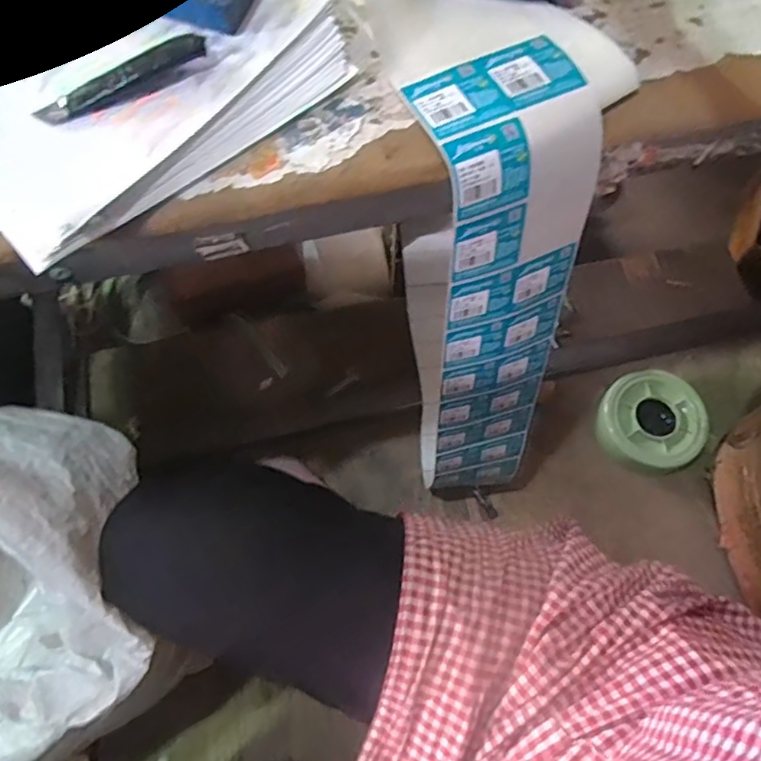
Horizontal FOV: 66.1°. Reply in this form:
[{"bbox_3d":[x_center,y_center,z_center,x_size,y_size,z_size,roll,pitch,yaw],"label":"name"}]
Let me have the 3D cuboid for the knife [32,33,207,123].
[{"bbox_3d":[-0.160,-0.190,0.367,0.110,0.006,0.026,-36,75,-13],"label":"knife"}]

